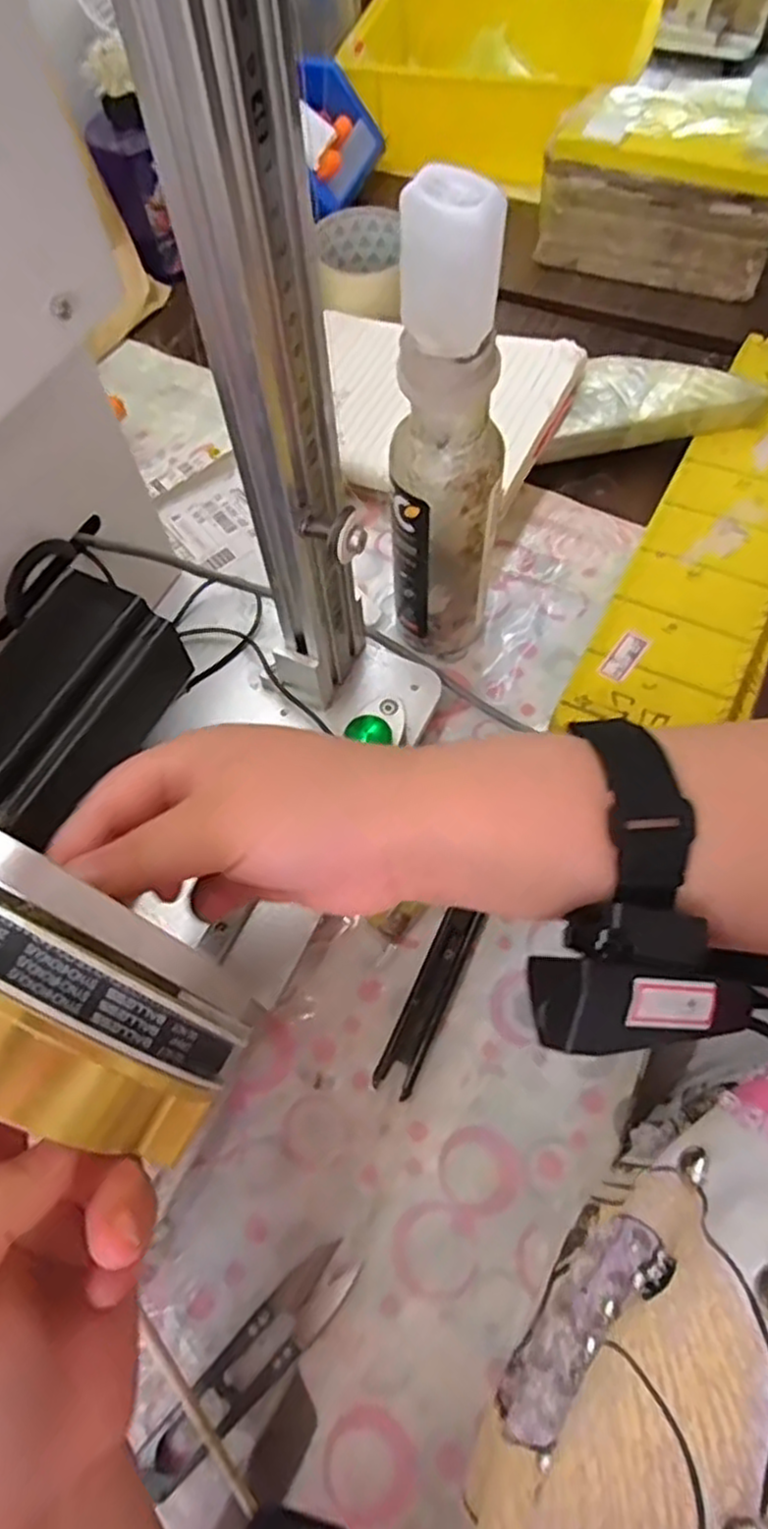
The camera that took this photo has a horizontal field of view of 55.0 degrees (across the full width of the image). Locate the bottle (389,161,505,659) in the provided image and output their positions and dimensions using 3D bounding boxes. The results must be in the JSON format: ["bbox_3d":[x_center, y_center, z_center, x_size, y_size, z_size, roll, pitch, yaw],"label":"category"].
[{"bbox_3d":[0.029,-0.131,0.325,0.048,0.207,0.044,-18,65,-6],"label":"bottle"}]

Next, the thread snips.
[{"bbox_3d":[-0.049,0.232,0.287,0.094,0.016,0.023,-41,69,-16],"label":"thread snips"}]

